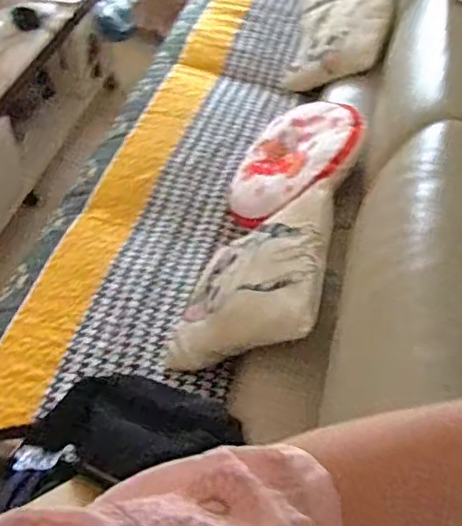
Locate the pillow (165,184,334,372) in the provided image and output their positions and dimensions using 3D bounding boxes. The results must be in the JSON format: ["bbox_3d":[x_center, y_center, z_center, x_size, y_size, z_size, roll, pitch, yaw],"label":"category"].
[{"bbox_3d":[0.043,0.033,1.217,0.353,0.099,0.356,-20,43,36],"label":"pillow"}]

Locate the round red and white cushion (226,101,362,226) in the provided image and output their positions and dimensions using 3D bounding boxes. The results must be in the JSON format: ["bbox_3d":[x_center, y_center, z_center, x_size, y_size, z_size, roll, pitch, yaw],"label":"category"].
[{"bbox_3d":[0.161,-0.227,1.430,0.335,0.090,0.359,2,58,47],"label":"round red and white cushion"}]

